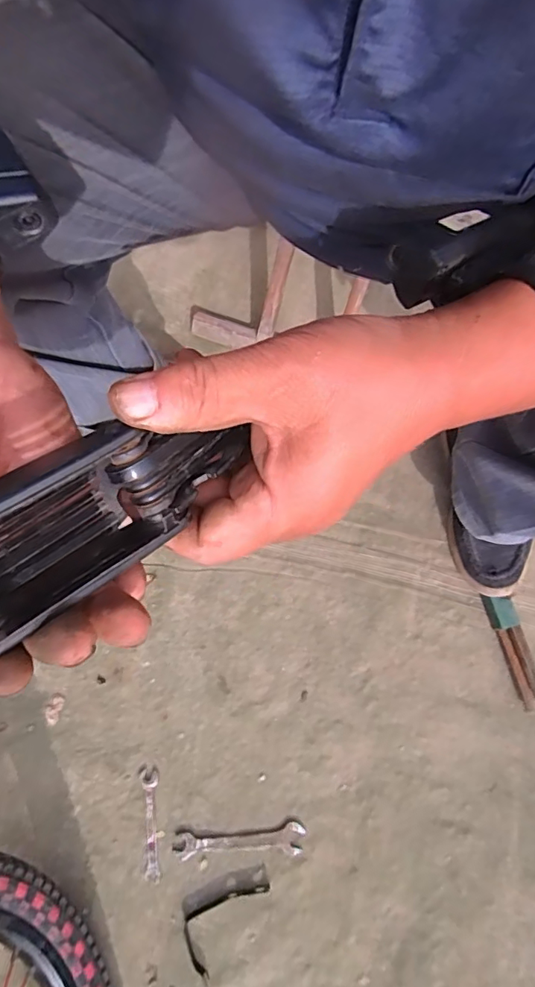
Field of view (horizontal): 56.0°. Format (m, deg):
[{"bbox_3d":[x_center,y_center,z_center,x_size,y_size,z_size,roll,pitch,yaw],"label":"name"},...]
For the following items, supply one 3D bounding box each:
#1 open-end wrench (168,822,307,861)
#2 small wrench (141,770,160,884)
[{"bbox_3d":[-0.033,0.408,0.590,0.151,0.013,0.033,-3,72,1],"label":"open-end wrench"},{"bbox_3d":[-0.138,0.392,0.595,0.018,0.010,0.115,-4,72,1],"label":"small wrench"}]

